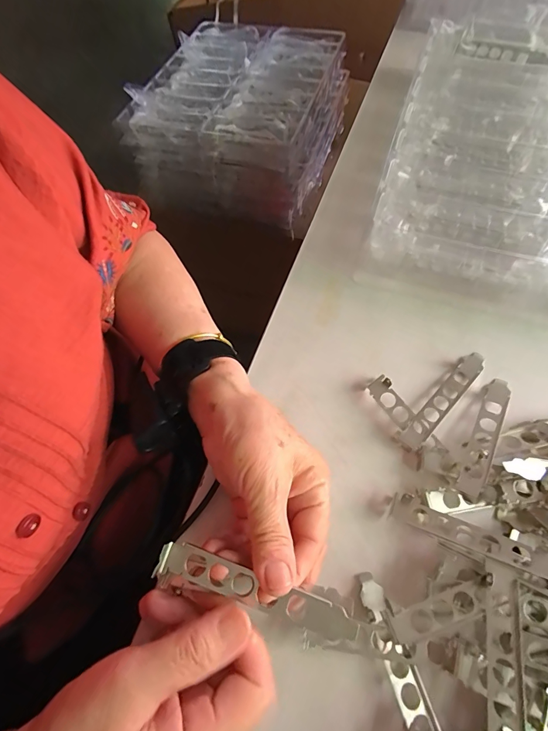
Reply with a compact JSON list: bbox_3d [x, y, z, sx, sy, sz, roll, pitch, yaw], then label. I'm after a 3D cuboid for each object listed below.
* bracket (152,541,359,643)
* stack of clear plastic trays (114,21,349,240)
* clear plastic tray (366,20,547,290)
[{"bbox_3d":[-0.012,0.135,0.219,0.121,0.006,0.020,17,65,9],"label":"bracket"},{"bbox_3d":[-0.054,-0.521,0.790,0.344,0.181,0.404,15,64,10],"label":"stack of clear plastic trays"},{"bbox_3d":[0.310,-0.224,0.410,0.333,0.081,0.369,18,65,11],"label":"clear plastic tray"}]

